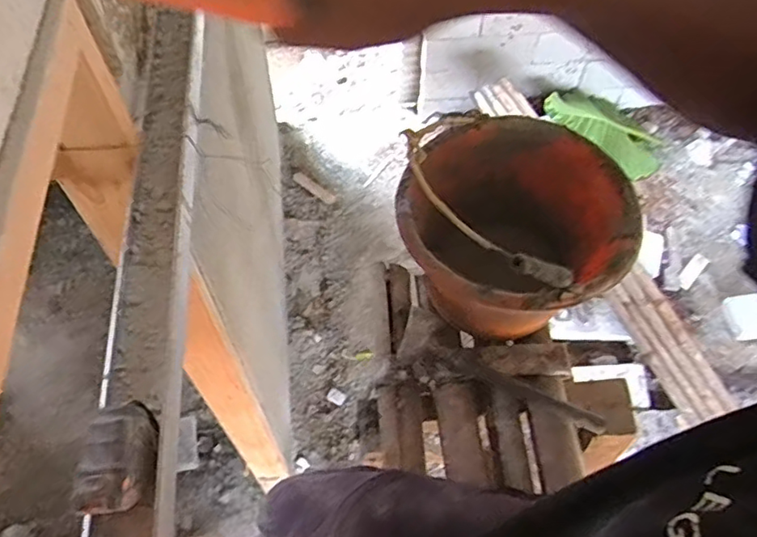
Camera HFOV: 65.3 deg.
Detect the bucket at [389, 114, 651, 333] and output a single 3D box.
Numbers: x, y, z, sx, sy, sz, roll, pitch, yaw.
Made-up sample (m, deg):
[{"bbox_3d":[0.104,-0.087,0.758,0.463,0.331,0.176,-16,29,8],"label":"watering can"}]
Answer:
[{"bbox_3d":[0.169,-0.050,0.738,0.262,0.314,0.259,0,58,-1],"label":"bucket"}]

